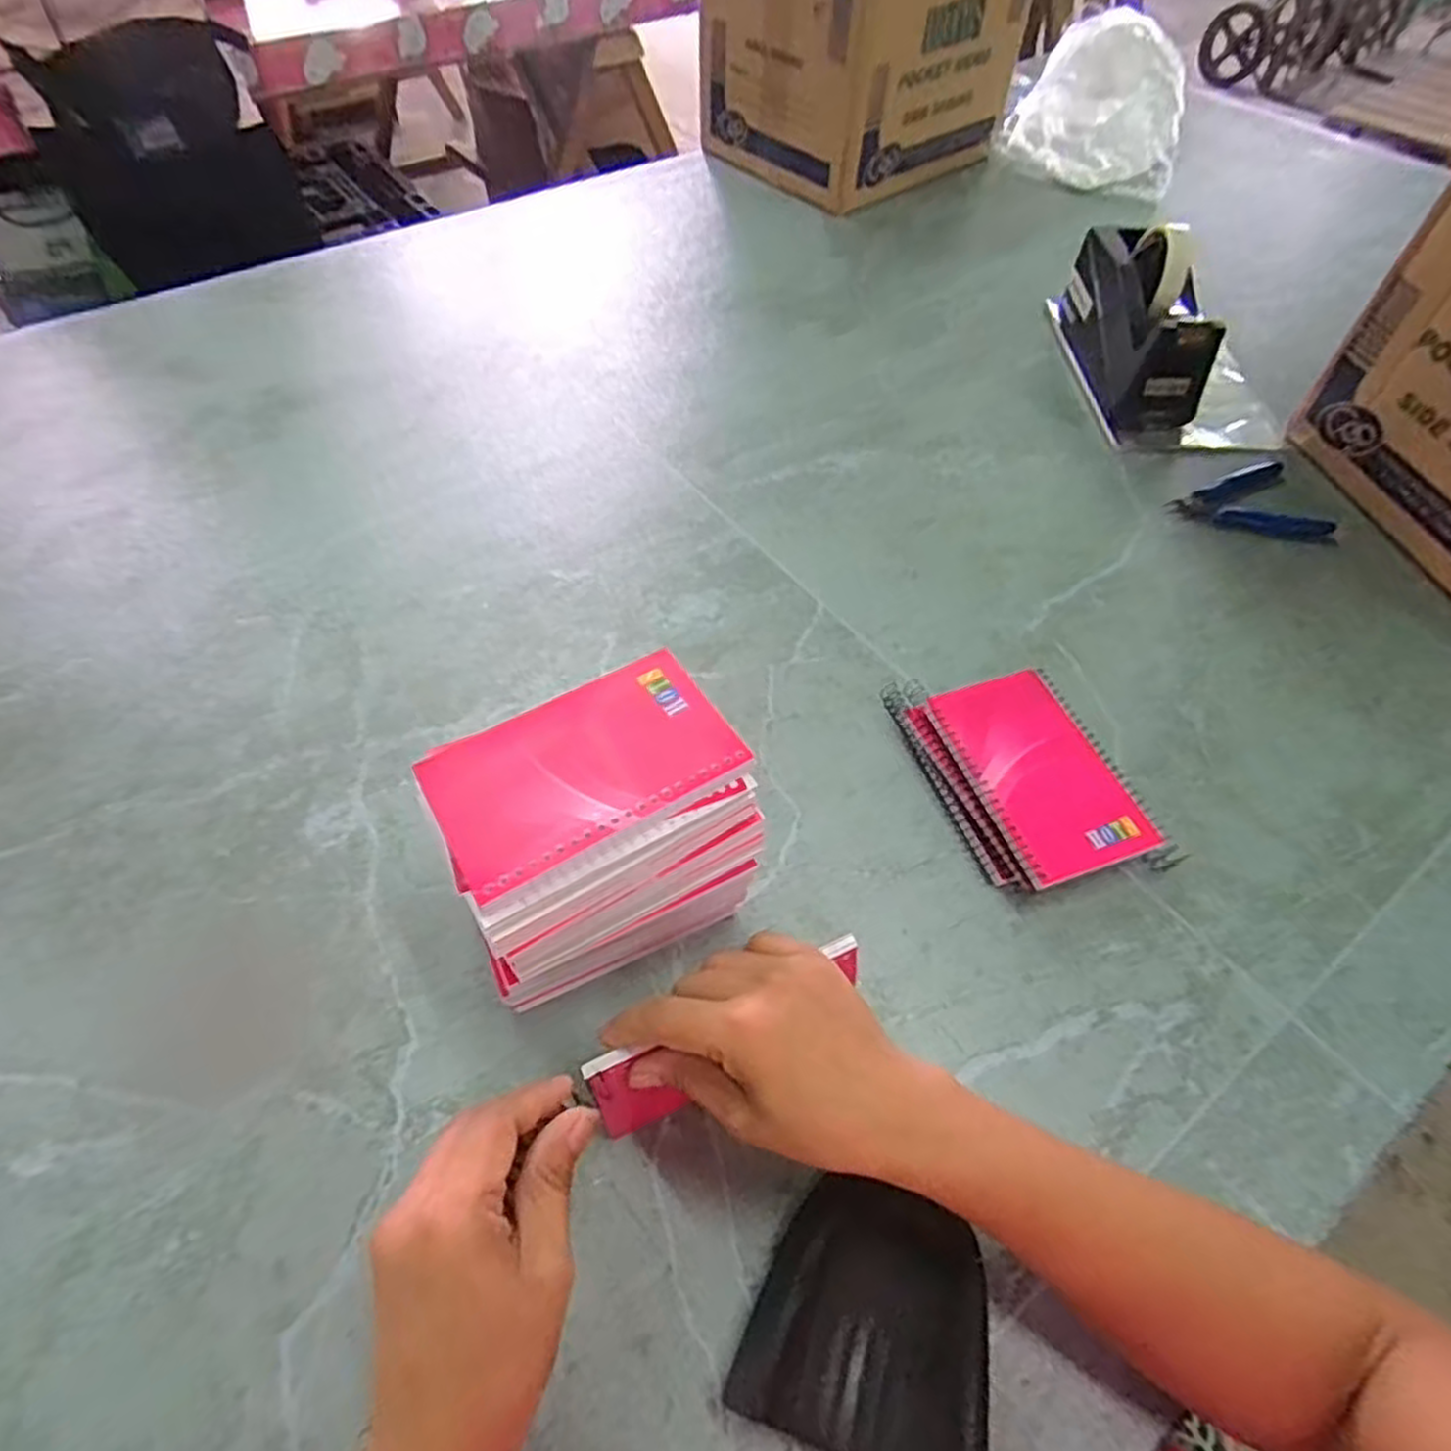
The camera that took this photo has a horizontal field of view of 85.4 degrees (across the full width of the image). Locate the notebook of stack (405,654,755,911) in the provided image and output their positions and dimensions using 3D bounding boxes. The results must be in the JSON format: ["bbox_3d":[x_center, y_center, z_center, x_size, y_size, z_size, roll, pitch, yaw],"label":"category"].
[{"bbox_3d":[-0.063,0.017,0.351,0.130,0.007,0.079,-27,59,-18],"label":"notebook of stack"}]

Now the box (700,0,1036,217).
[{"bbox_3d":[0.170,-0.892,0.980,0.297,0.302,0.294,-34,61,-22],"label":"box"}]

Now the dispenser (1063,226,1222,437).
[{"bbox_3d":[0.379,-0.373,0.721,0.077,0.110,0.207,0,54,0],"label":"dispenser"}]

